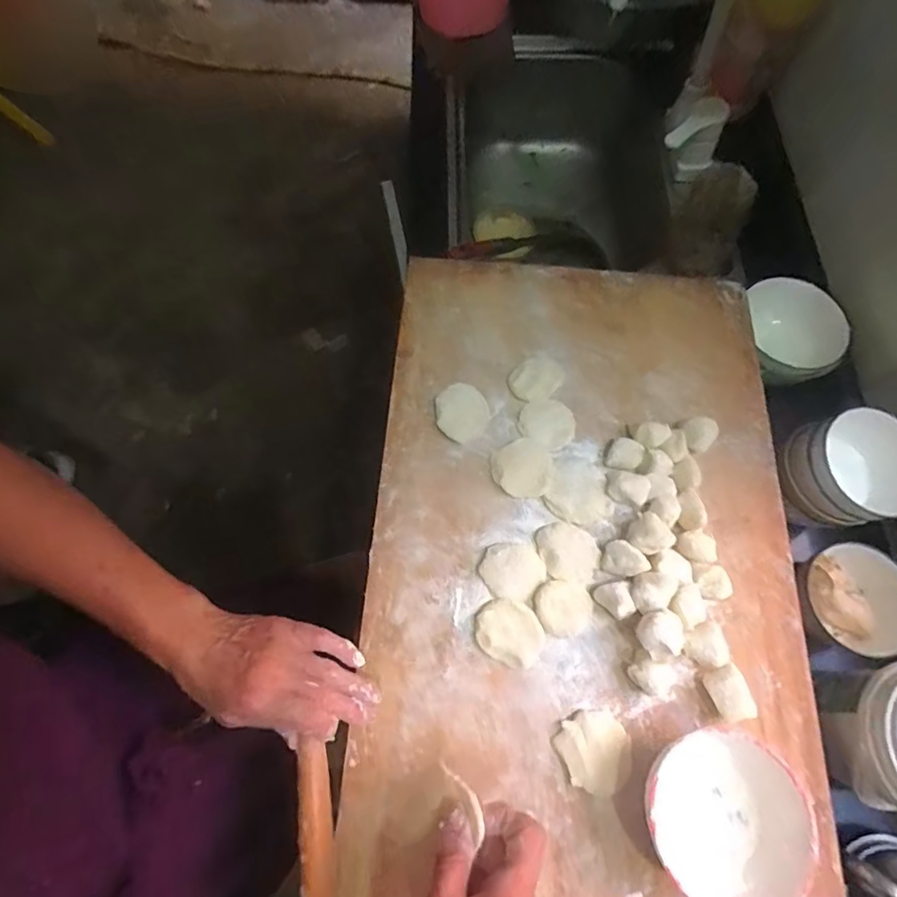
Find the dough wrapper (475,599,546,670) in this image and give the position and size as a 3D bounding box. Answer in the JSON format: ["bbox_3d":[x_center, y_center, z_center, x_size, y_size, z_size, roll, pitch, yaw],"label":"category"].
[{"bbox_3d":[0.054,0.161,0.450,0.059,0.006,0.049,25,70,9],"label":"dough wrapper"}]

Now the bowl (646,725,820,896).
[{"bbox_3d":[0.199,0.277,0.380,0.107,0.062,0.115,0,68,-1],"label":"bowl"}]

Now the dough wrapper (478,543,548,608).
[{"bbox_3d":[0.058,0.112,0.466,0.058,0.005,0.049,11,68,3],"label":"dough wrapper"}]

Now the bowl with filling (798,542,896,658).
[{"bbox_3d":[0.428,0.161,0.544,0.095,0.069,0.113,-22,72,-11],"label":"bowl with filling"}]

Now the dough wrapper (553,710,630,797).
[{"bbox_3d":[0.120,0.246,0.416,0.055,0.010,0.057,-20,70,-9],"label":"dough wrapper"}]

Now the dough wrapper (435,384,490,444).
[{"bbox_3d":[0.014,-0.037,0.527,0.052,0.010,0.060,-3,68,-2],"label":"dough wrapper"}]

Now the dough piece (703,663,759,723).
[{"bbox_3d":[0.232,0.205,0.430,0.033,0.025,0.040,-18,70,-8],"label":"dough piece"}]

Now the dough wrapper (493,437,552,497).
[{"bbox_3d":[0.075,0.018,0.506,0.057,0.004,0.060,0,68,-1],"label":"dough wrapper"}]

